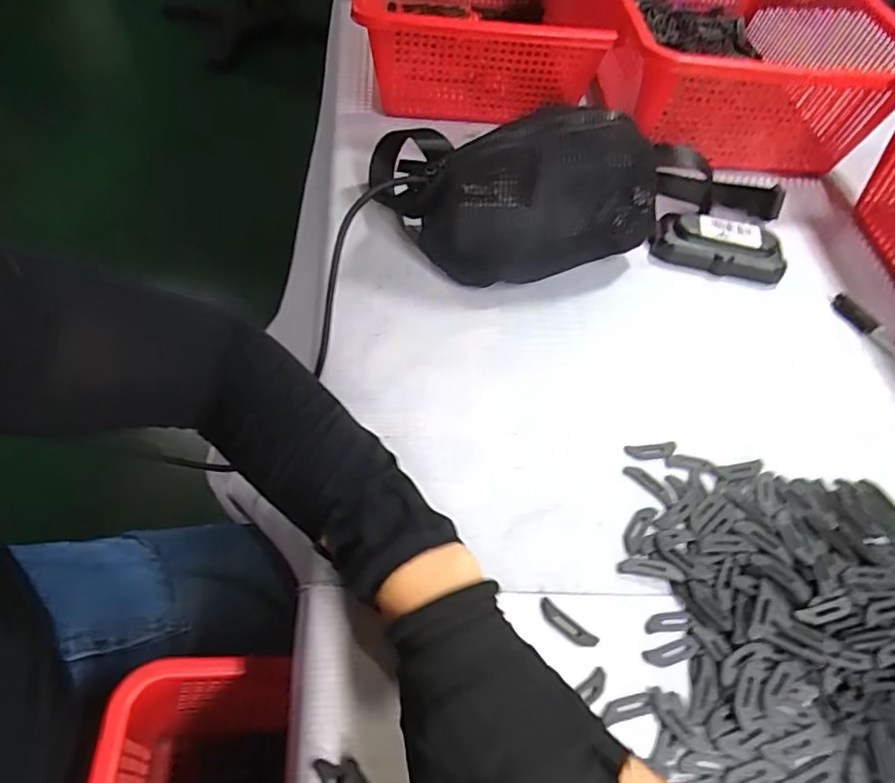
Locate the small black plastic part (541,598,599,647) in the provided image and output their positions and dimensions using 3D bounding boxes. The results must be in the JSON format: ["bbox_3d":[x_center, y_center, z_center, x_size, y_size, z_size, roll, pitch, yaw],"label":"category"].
[{"bbox_3d":[0.065,0.127,0.314,0.035,0.004,0.011,36,59,17],"label":"small black plastic part"}]

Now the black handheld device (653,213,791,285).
[{"bbox_3d":[0.227,-0.121,0.484,0.105,0.029,0.041,15,55,4],"label":"black handheld device"}]

